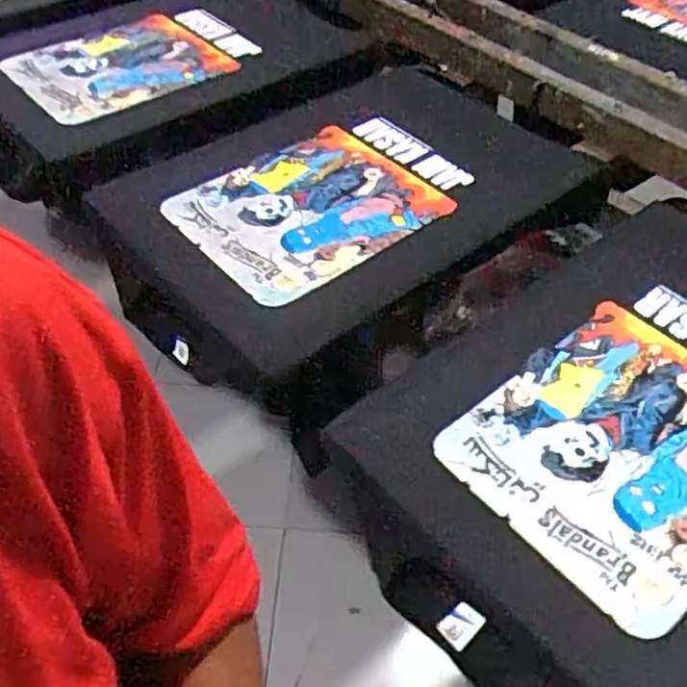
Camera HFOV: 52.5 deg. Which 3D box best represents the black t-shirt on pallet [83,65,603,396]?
[{"bbox_3d":[0.015,-0.226,0.970,0.676,0.058,0.406,-32,58,-29],"label":"black t-shirt on pallet"}]

